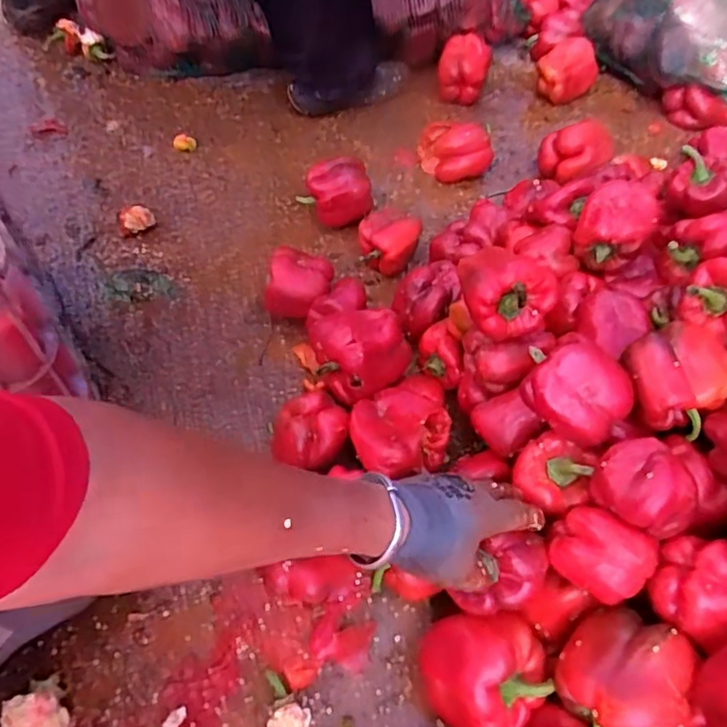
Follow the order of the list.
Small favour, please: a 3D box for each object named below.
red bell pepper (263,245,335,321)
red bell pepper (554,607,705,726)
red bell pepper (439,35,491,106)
[{"bbox_3d":[-0.076,-0.092,0.761,0.074,0.079,0.076,1,55,-2],"label":"red bell pepper"},{"bbox_3d":[0.198,0.237,0.457,0.082,0.069,0.095,-23,59,-17],"label":"red bell pepper"},{"bbox_3d":[0.168,-0.494,1.047,0.084,0.092,0.093,13,56,7],"label":"red bell pepper"}]

